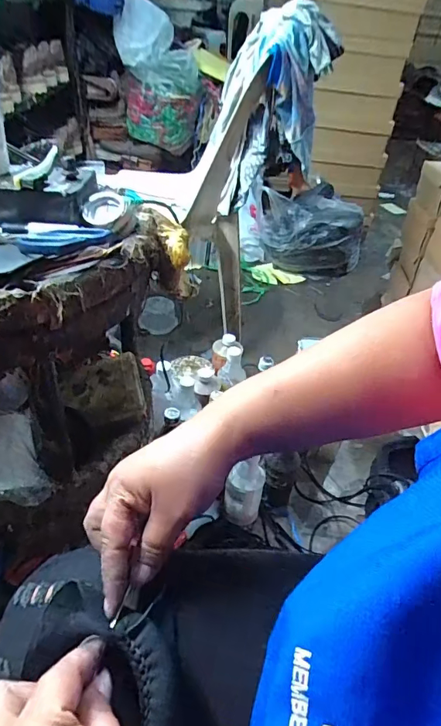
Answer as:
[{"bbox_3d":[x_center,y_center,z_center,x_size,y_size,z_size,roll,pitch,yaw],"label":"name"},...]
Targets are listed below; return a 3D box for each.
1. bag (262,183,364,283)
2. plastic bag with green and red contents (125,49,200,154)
[{"bbox_3d":[0.333,-0.500,1.678,0.356,0.256,0.274,-10,43,-20],"label":"bag"},{"bbox_3d":[-0.213,-0.958,1.639,0.253,0.310,0.158,-1,41,-11],"label":"plastic bag with green and red contents"}]

